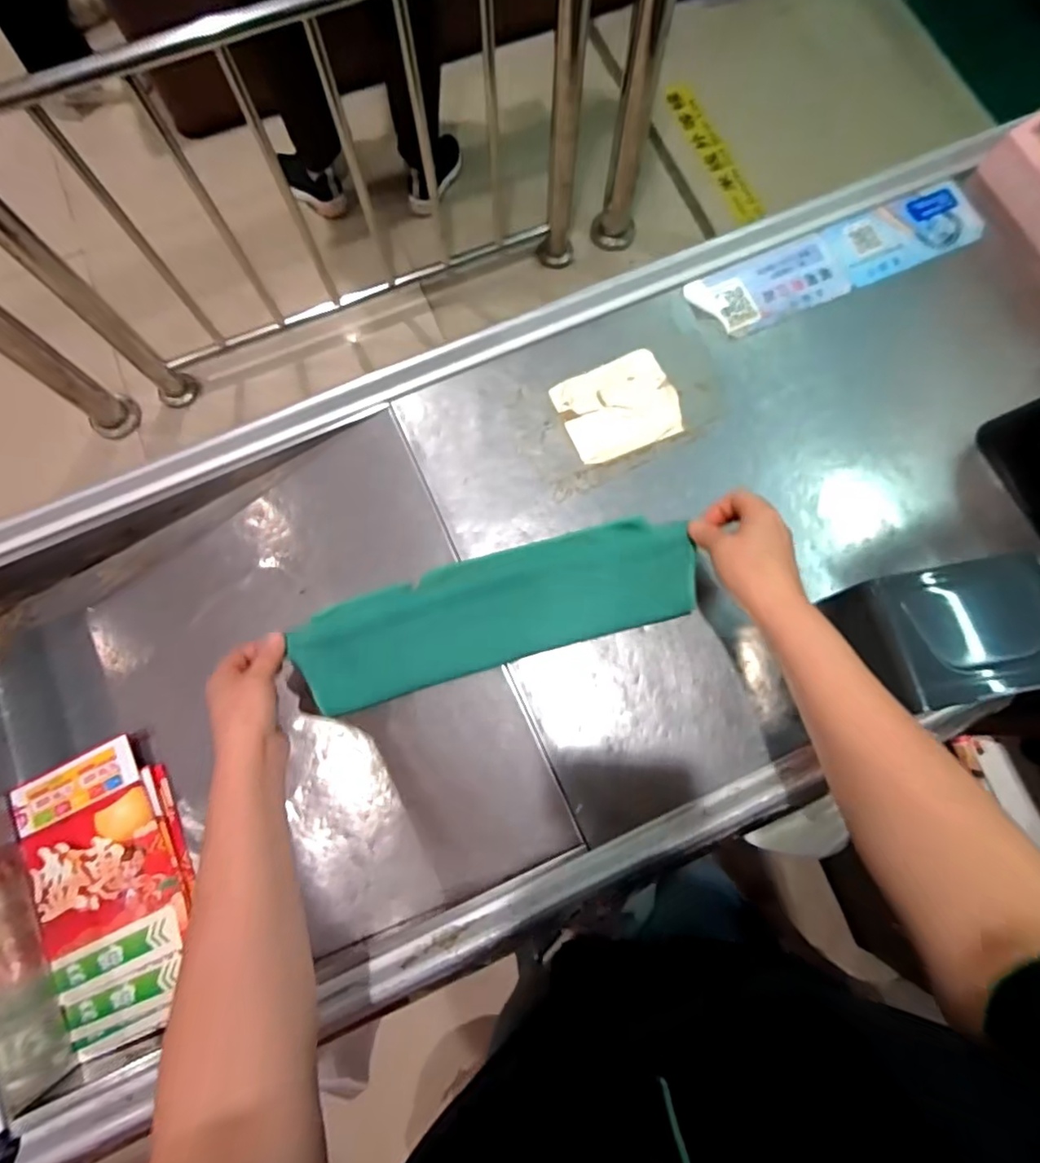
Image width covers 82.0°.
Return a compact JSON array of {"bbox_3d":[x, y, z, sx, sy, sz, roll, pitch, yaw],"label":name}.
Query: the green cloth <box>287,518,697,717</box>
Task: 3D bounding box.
[{"bbox_3d":[-0.023,0.025,0.544,0.355,0.054,0.098,-17,78,4],"label":"green cloth"}]

